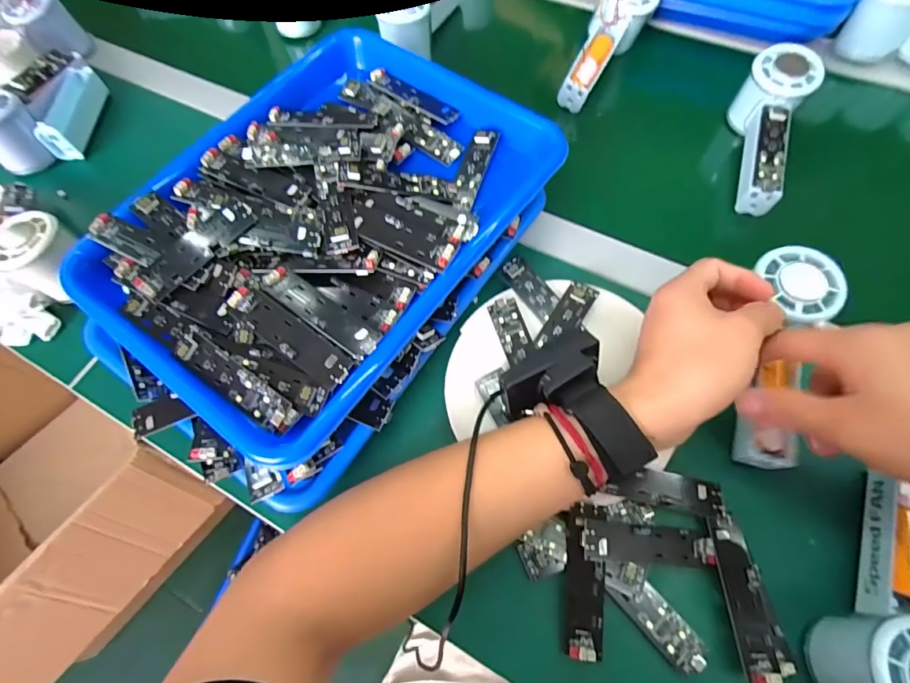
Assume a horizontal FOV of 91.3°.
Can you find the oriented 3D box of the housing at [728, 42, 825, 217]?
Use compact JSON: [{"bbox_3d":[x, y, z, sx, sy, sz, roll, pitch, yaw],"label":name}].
[{"bbox_3d":[0.287,-0.187,0.411,0.051,0.054,0.148,11,82,6],"label":"housing"}]

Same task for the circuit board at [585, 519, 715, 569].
[{"bbox_3d":[0.124,0.131,0.287,0.089,0.009,0.023,9,68,-10],"label":"circuit board"}]

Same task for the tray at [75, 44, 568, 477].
[{"bbox_3d":[-0.104,-0.101,0.356,0.251,0.055,0.332,36,73,14],"label":"tray"}]

